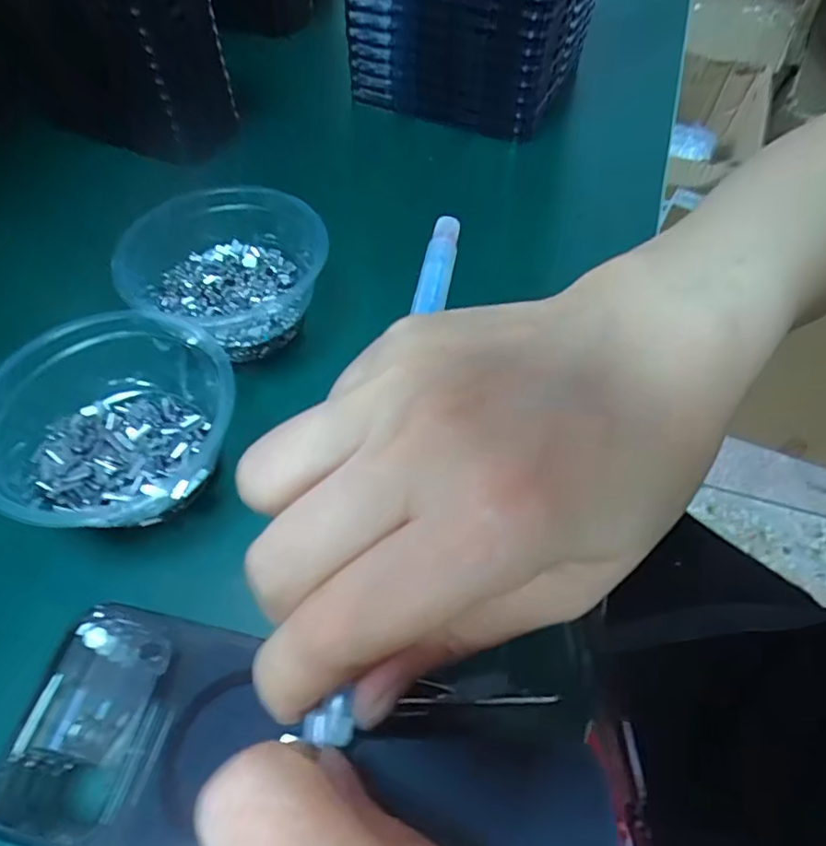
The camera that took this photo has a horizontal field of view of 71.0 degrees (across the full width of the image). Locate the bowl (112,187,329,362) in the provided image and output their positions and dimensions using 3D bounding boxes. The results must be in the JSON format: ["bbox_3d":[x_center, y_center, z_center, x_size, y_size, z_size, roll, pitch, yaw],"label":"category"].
[{"bbox_3d":[-0.115,-0.088,0.338,0.116,0.049,0.104,23,59,14],"label":"bowl"}]

